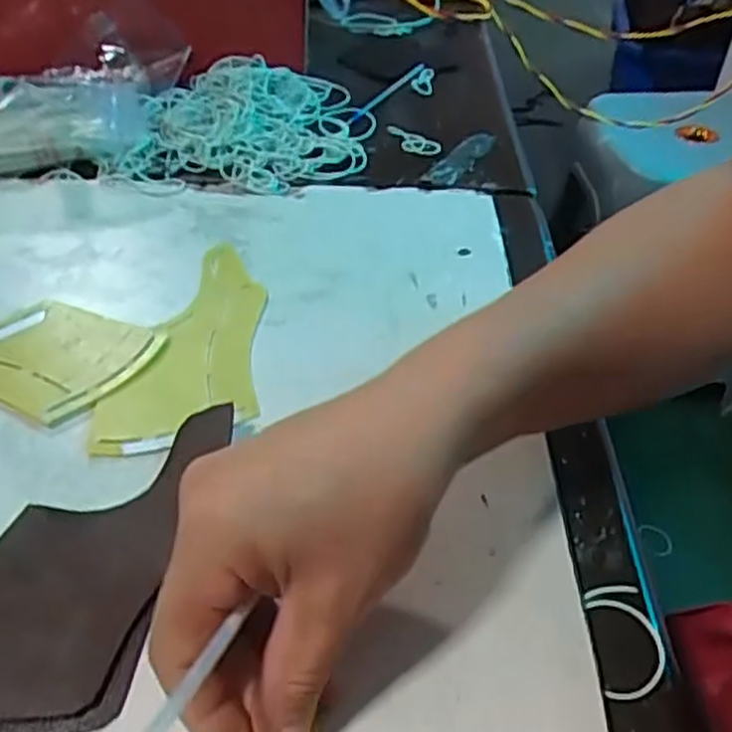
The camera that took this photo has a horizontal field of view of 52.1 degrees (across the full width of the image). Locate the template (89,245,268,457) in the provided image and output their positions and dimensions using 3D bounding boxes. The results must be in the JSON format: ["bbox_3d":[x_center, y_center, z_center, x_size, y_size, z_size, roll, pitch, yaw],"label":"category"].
[{"bbox_3d":[-0.091,-0.016,0.388,0.071,0.004,0.151,-1,44,-3],"label":"template"}]

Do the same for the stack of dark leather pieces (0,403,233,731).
[{"bbox_3d":[-0.112,0.071,0.292,0.076,0.011,0.143,10,45,8],"label":"stack of dark leather pieces"}]

